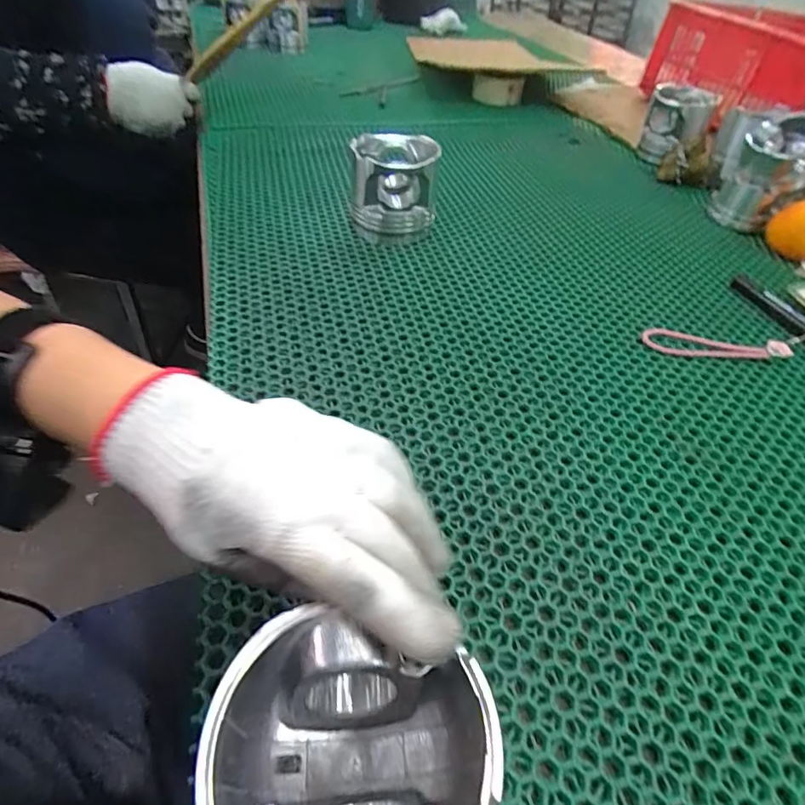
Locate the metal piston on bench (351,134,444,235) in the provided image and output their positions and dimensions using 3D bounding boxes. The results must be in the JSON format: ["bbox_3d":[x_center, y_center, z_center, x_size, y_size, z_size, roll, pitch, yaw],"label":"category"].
[{"bbox_3d":[-0.009,-0.235,0.530,0.092,0.088,0.090,4,47,-1],"label":"metal piston on bench"}]

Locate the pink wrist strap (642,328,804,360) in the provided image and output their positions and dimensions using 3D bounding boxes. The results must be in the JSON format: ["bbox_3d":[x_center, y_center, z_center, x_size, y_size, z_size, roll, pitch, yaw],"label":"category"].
[{"bbox_3d":[0.307,-0.055,0.438,0.167,0.012,0.036,2,52,-2],"label":"pink wrist strap"}]

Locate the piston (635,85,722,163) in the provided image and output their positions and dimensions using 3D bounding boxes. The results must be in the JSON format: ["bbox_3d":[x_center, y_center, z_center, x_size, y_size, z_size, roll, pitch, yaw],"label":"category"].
[{"bbox_3d":[0.426,-0.432,0.750,0.095,0.095,0.077,35,54,25],"label":"piston"}]

